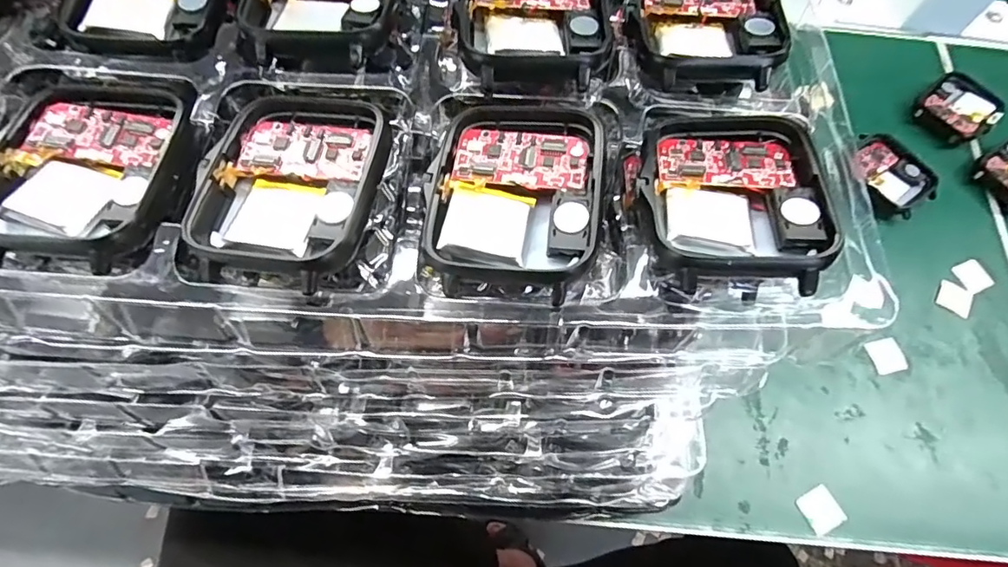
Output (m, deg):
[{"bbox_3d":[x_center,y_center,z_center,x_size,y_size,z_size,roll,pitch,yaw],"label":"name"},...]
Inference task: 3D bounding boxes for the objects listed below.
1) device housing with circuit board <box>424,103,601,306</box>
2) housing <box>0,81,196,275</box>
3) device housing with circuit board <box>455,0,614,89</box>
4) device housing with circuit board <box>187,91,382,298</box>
[{"bbox_3d":[0.003,-0.022,0.116,0.037,0.008,0.047,14,67,5],"label":"device housing with circuit board"},{"bbox_3d":[-0.093,-0.027,0.116,0.041,0.006,0.047,5,67,0],"label":"housing"},{"bbox_3d":[0.008,-0.070,0.135,0.038,0.006,0.048,0,67,-2],"label":"device housing with circuit board"},{"bbox_3d":[-0.047,-0.025,0.116,0.038,0.010,0.048,12,67,4],"label":"device housing with circuit board"}]

